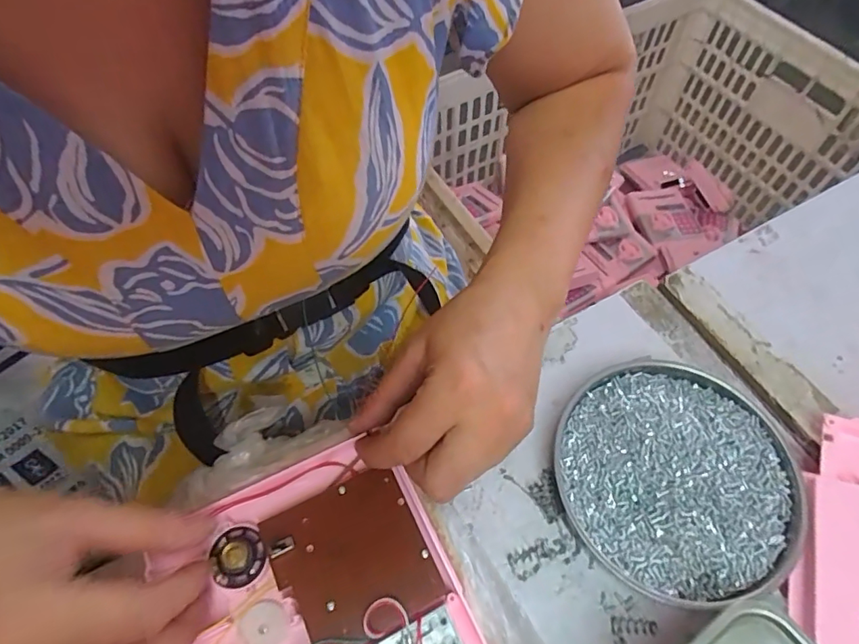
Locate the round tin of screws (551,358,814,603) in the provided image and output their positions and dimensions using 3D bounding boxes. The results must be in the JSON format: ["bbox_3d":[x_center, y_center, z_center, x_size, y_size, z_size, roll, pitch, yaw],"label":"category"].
[{"bbox_3d":[0.142,0.088,0.306,0.130,0.018,0.133,0,59,0],"label":"round tin of screws"}]

